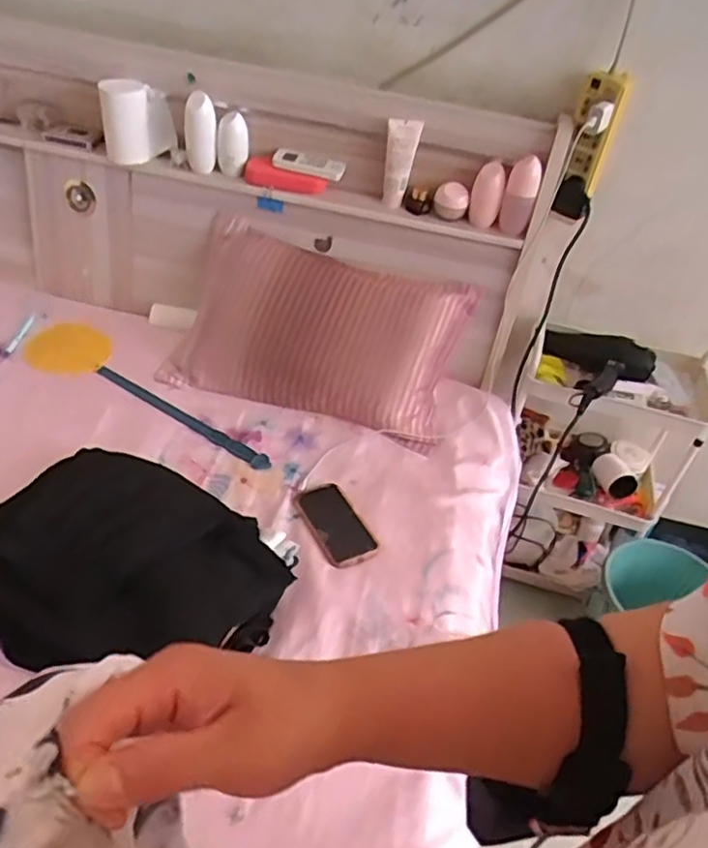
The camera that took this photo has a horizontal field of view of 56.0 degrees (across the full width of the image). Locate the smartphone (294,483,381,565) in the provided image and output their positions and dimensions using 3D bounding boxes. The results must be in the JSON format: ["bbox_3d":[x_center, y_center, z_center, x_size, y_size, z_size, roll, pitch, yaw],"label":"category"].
[{"bbox_3d":[-0.032,0.153,1.042,0.088,0.016,0.162,-15,46,-23],"label":"smartphone"}]

